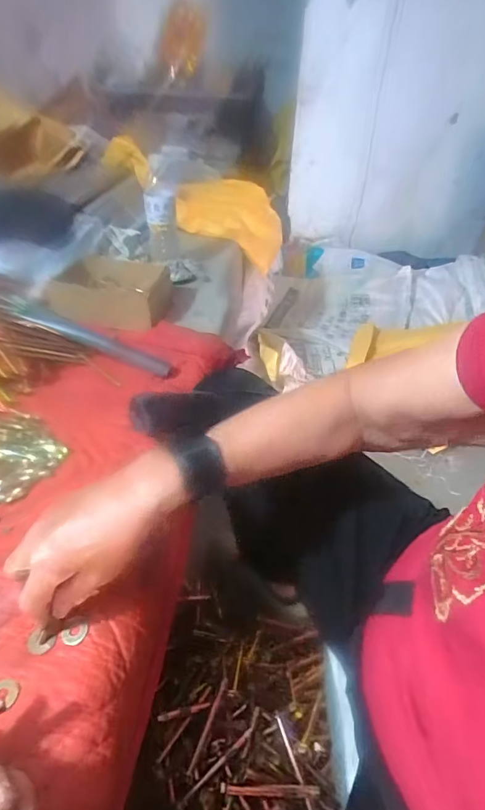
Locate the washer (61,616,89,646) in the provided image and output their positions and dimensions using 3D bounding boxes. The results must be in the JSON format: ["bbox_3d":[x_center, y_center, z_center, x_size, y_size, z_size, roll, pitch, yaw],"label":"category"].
[{"bbox_3d":[-0.136,0.184,0.350,0.021,0.004,0.022,-3,39,-6],"label":"washer"}]

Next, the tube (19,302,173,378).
[{"bbox_3d":[-0.213,-0.094,0.623,0.232,0.024,0.023,24,40,-6],"label":"tube"}]

